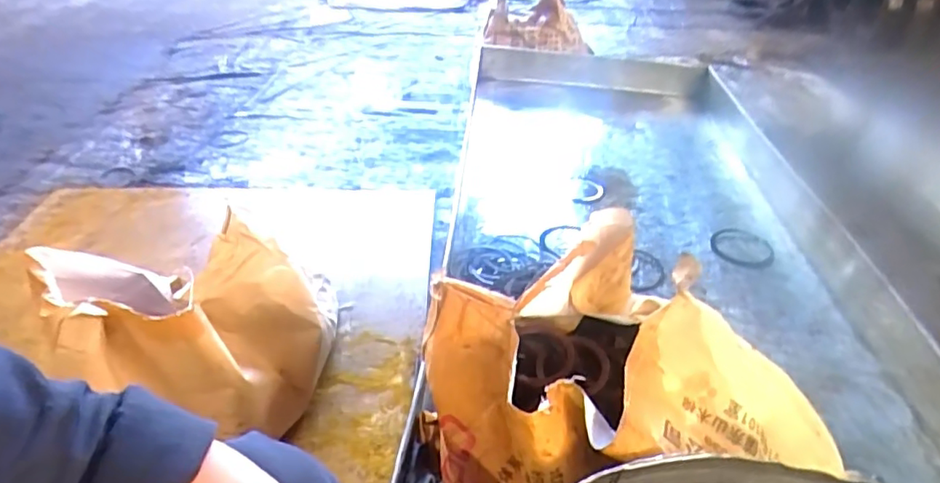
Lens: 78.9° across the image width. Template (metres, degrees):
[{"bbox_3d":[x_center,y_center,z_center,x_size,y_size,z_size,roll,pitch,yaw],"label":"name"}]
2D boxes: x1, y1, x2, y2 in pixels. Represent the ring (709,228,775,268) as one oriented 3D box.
[{"bbox_3d":[0.545,0.012,1.144,0.115,0.011,0.141,14,38,17],"label":"ring"}]

